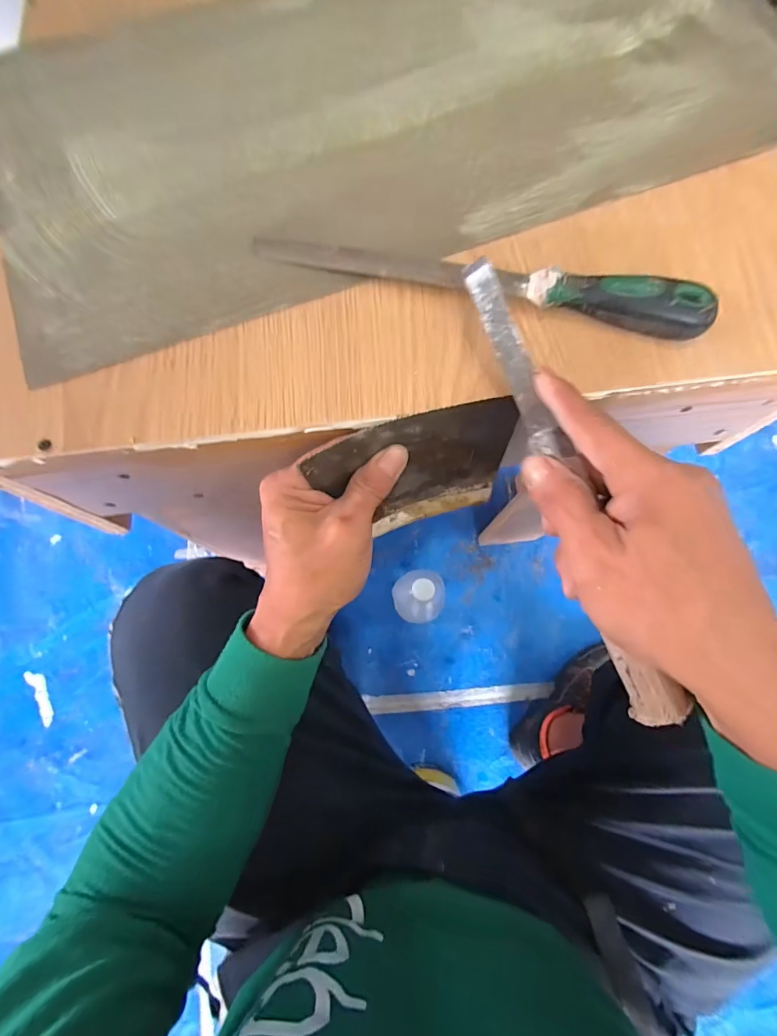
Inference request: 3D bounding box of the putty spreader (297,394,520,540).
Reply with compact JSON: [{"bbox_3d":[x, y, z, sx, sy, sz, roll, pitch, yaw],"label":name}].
[{"bbox_3d":[0.022,-0.029,0.309,0.134,0.097,0.018,-17,51,-4],"label":"putty spreader"}]

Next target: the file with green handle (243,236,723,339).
[{"bbox_3d":[0.057,-0.159,0.288,0.293,0.026,0.024,13,74,5],"label":"file with green handle"}]

